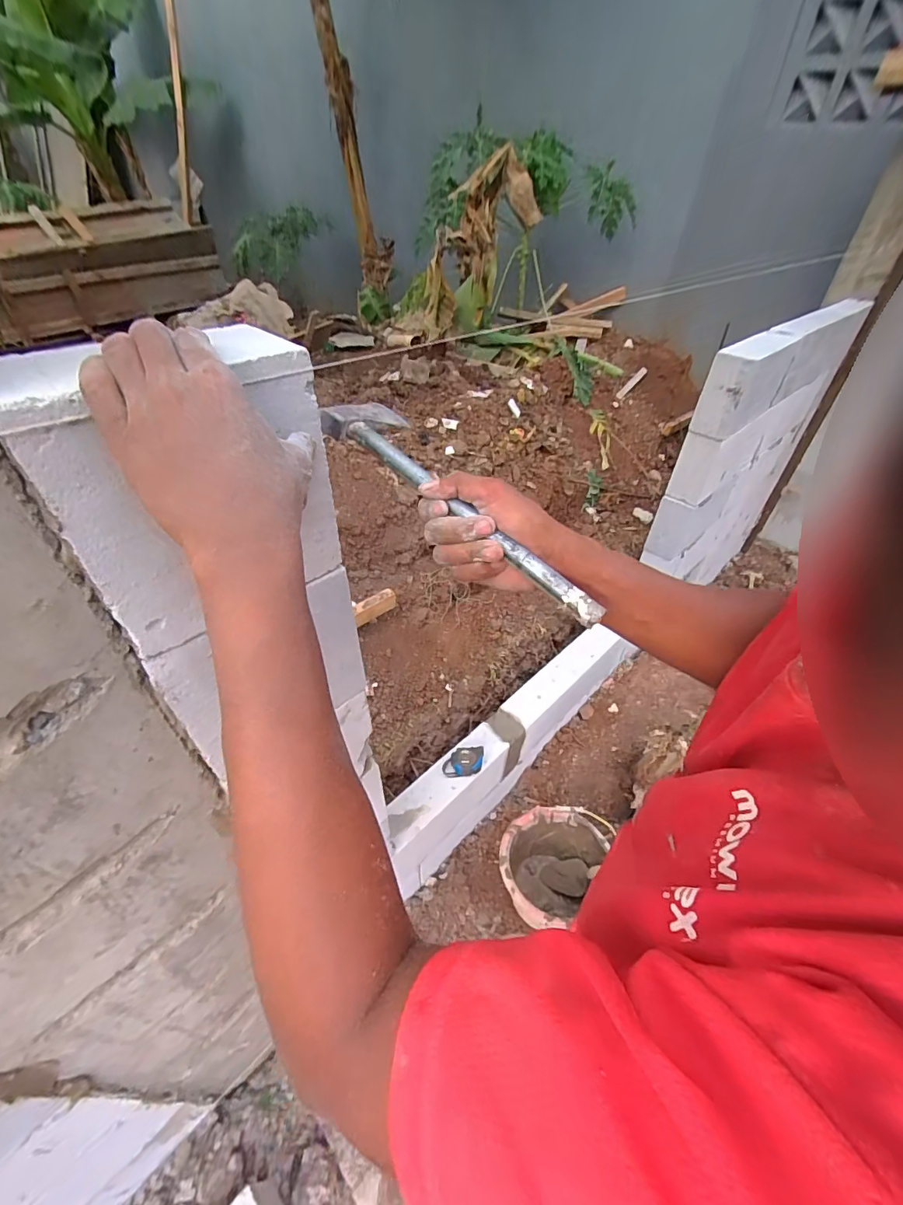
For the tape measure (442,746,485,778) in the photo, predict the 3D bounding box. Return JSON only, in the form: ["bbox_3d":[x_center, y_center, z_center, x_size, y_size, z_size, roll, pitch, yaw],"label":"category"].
[{"bbox_3d":[0.030,0.400,1.151,0.105,0.033,0.063,-4,43,-8],"label":"tape measure"}]

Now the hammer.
[{"bbox_3d":[0.007,-0.096,0.414,0.092,0.023,0.329,-32,65,-32],"label":"hammer"}]

